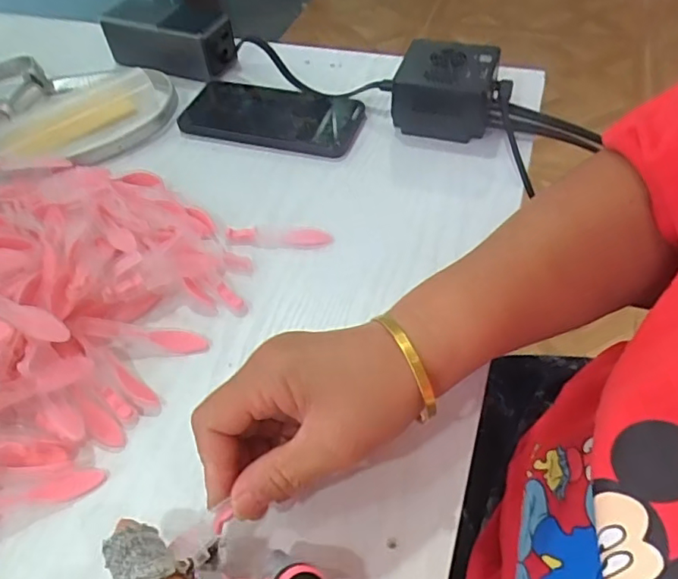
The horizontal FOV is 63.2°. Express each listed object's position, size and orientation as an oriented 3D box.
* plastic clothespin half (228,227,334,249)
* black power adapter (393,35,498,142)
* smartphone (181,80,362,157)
[{"bbox_3d":[-0.044,-0.038,0.398,0.076,0.006,0.018,2,50,6],"label":"plastic clothespin half"},{"bbox_3d":[0.091,-0.172,0.470,0.080,0.049,0.080,11,53,13],"label":"black power adapter"},{"bbox_3d":[-0.065,-0.157,0.488,0.163,0.011,0.081,12,51,15],"label":"smartphone"}]

